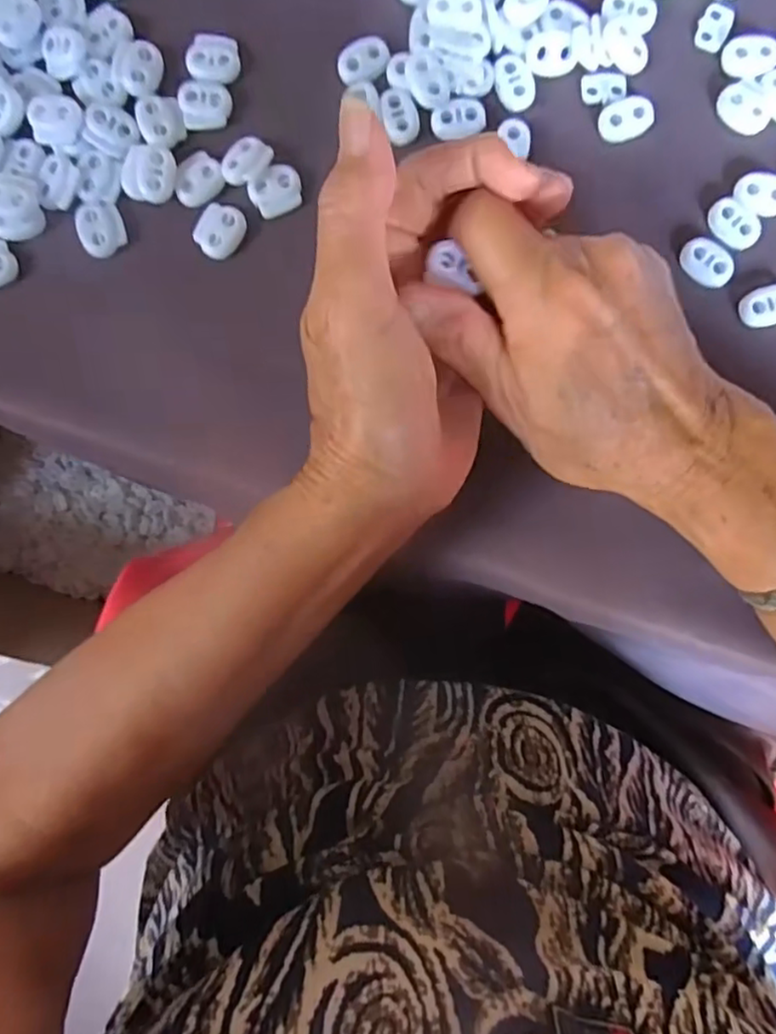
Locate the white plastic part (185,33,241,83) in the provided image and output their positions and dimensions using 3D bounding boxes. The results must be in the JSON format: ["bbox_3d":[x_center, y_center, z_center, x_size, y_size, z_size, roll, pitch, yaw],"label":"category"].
[{"bbox_3d":[-0.074,-0.194,0.272,0.022,0.004,0.020,3,91,2],"label":"white plastic part"}]

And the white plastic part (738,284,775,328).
[{"bbox_3d":[0.158,-0.088,0.267,0.021,0.005,0.016,-14,91,2],"label":"white plastic part"}]

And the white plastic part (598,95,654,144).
[{"bbox_3d":[0.099,-0.167,0.269,0.022,0.004,0.016,-17,91,2],"label":"white plastic part"}]

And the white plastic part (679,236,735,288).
[{"bbox_3d":[0.133,-0.106,0.268,0.023,0.005,0.016,41,92,1],"label":"white plastic part"}]

